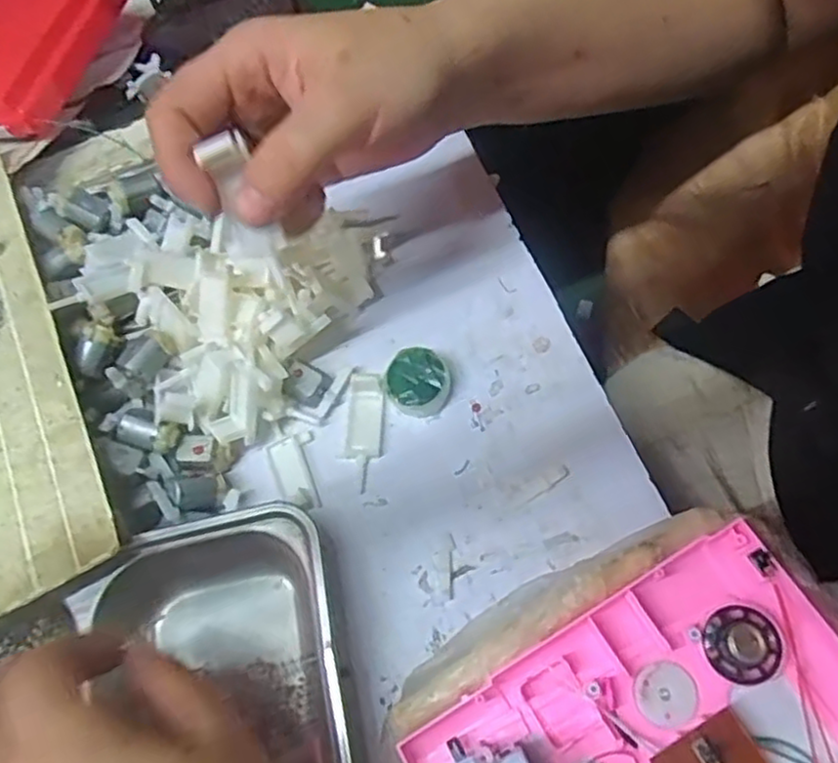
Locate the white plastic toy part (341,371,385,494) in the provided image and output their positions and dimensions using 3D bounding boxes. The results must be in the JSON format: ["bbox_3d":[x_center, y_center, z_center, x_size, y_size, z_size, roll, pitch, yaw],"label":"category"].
[{"bbox_3d":[-0.028,0.022,0.357,0.019,0.012,0.061,1,67,8],"label":"white plastic toy part"}]

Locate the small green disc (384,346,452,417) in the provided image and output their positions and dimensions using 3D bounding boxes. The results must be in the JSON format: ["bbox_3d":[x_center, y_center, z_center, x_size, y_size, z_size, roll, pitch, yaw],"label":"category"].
[{"bbox_3d":[-0.001,0.000,0.359,0.033,0.018,0.029,10,69,11],"label":"small green disc"}]

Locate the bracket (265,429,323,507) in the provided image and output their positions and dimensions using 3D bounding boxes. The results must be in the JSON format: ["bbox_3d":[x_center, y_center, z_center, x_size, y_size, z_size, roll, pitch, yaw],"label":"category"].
[{"bbox_3d":[-0.062,0.046,0.357,0.024,0.004,0.039,-21,66,-2],"label":"bracket"}]

